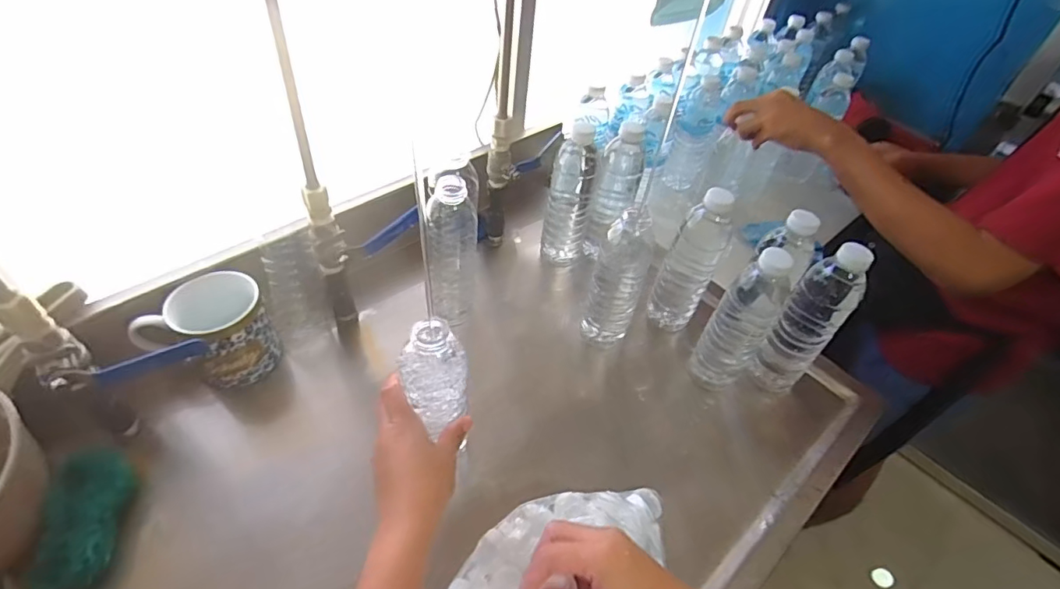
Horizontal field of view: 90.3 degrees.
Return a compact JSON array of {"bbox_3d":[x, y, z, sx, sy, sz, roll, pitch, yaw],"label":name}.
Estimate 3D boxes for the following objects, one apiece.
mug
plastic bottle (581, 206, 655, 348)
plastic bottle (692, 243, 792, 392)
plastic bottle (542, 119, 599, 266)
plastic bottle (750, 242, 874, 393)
[{"bbox_3d":[-0.336,0.043,0.561,0.091,0.092,0.117,35,53,24],"label":"mug"},{"bbox_3d":[0.106,-0.019,0.624,0.060,0.201,0.069,19,48,11],"label":"plastic bottle"},{"bbox_3d":[0.239,0.025,0.588,0.056,0.200,0.057,31,51,21],"label":"plastic bottle"},{"bbox_3d":[0.051,-0.118,0.695,0.060,0.197,0.059,12,47,4],"label":"plastic bottle"},{"bbox_3d":[0.313,0.029,0.593,0.060,0.196,0.060,35,53,24],"label":"plastic bottle"}]

